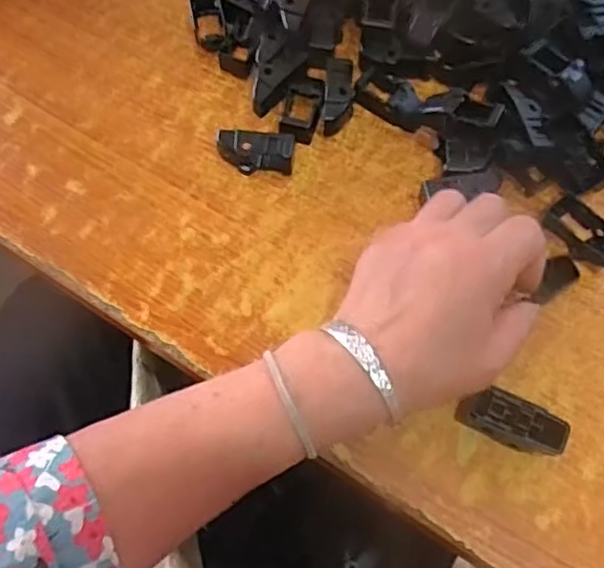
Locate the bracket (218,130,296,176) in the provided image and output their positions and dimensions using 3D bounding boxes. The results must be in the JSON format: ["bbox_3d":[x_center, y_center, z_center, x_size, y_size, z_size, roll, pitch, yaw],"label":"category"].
[{"bbox_3d":[-0.029,-0.083,0.410,0.049,0.023,0.019,8,66,3],"label":"bracket"}]

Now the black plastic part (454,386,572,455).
[{"bbox_3d":[0.111,0.073,0.345,0.052,0.022,0.026,24,68,10],"label":"black plastic part"}]

